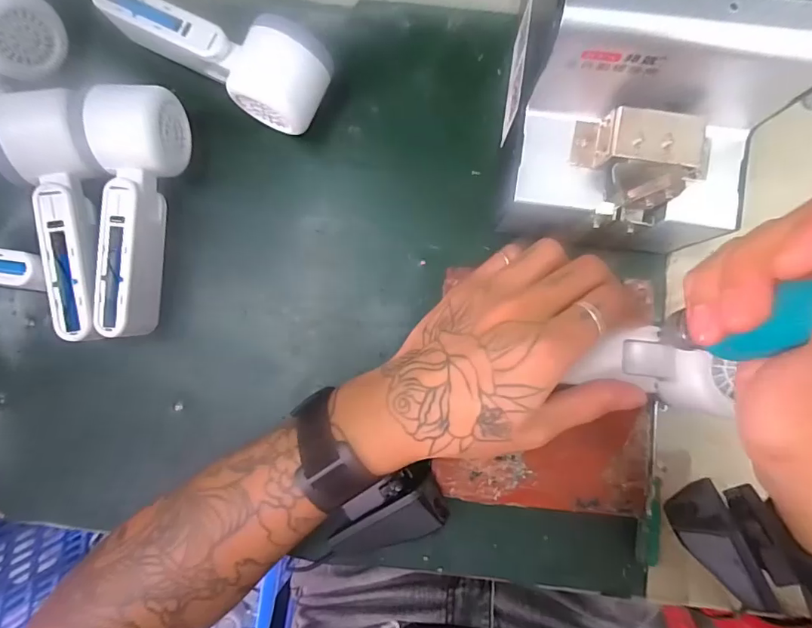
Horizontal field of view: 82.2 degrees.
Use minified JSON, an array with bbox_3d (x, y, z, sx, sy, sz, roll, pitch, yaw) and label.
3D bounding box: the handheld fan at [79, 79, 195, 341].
[{"bbox_3d":[-0.188,-0.069,0.311,0.046,0.052,0.166,9,89,-2],"label":"handheld fan"}]

